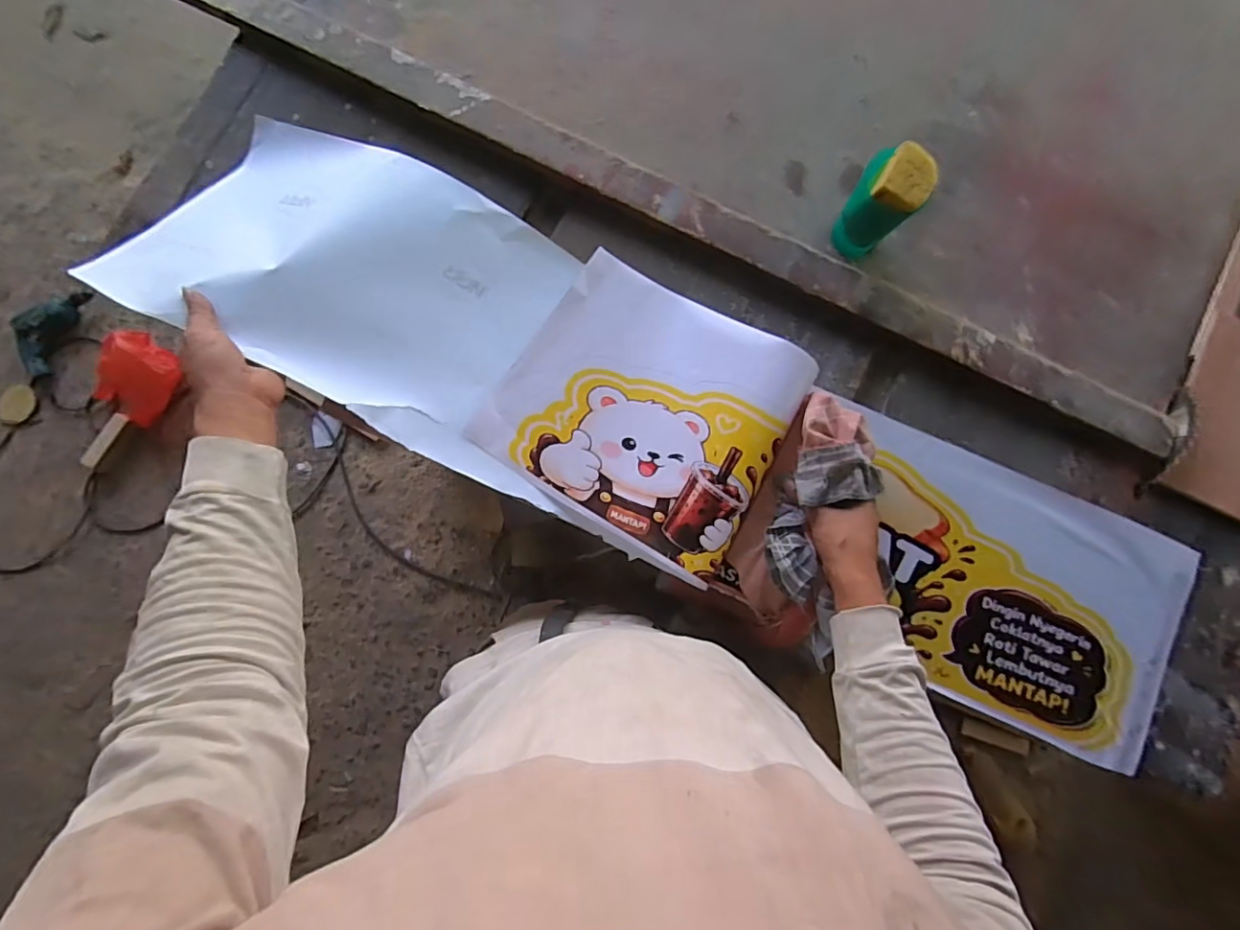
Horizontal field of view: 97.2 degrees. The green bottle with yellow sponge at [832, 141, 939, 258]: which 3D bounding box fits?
[{"bbox_3d":[0.300,-0.303,0.639,0.075,0.123,0.065,38,82,1],"label":"green bottle with yellow sponge"}]

